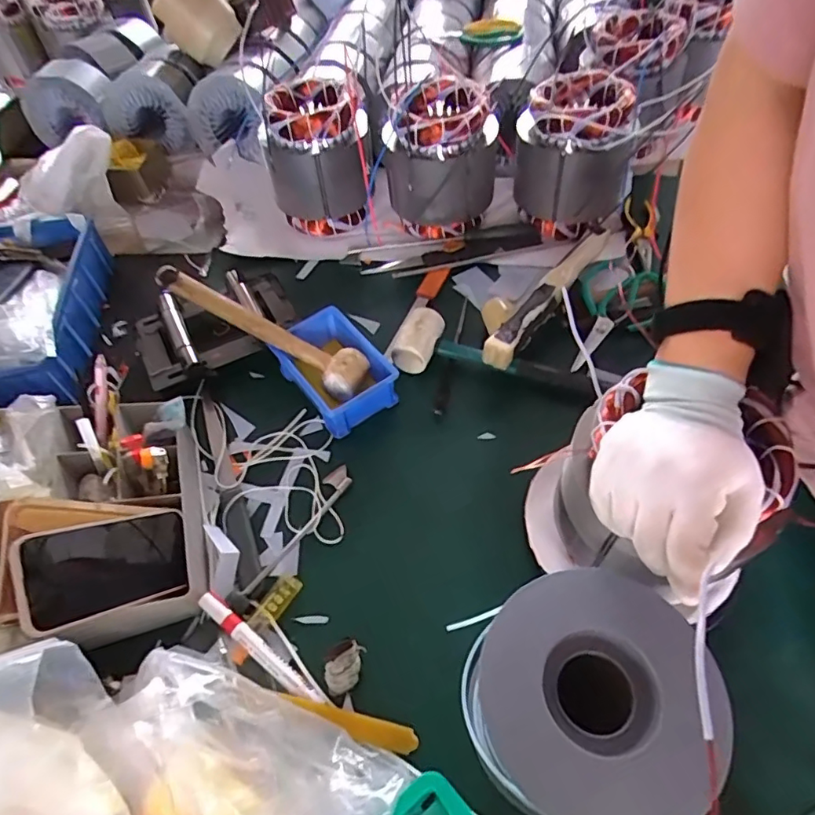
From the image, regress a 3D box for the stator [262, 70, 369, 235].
[{"bbox_3d":[-0.128,-0.361,0.791,0.148,0.181,0.133,-8,55,-3],"label":"stator"}]

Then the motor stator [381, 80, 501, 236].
[{"bbox_3d":[0.046,-0.350,0.770,0.147,0.171,0.123,-12,55,-5],"label":"motor stator"}]

